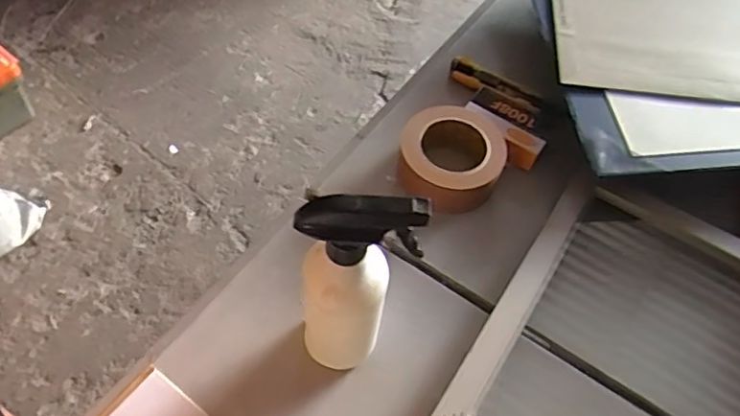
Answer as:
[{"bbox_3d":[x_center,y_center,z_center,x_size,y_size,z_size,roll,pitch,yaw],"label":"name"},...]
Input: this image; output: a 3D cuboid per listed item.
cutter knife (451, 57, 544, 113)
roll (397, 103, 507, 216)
[{"bbox_3d":[0.160,-0.155,0.765,0.126,0.013,0.031,32,61,17],"label":"cutter knife"},{"bbox_3d":[0.091,-0.056,0.660,0.116,0.044,0.110,1,57,-2],"label":"roll"}]

